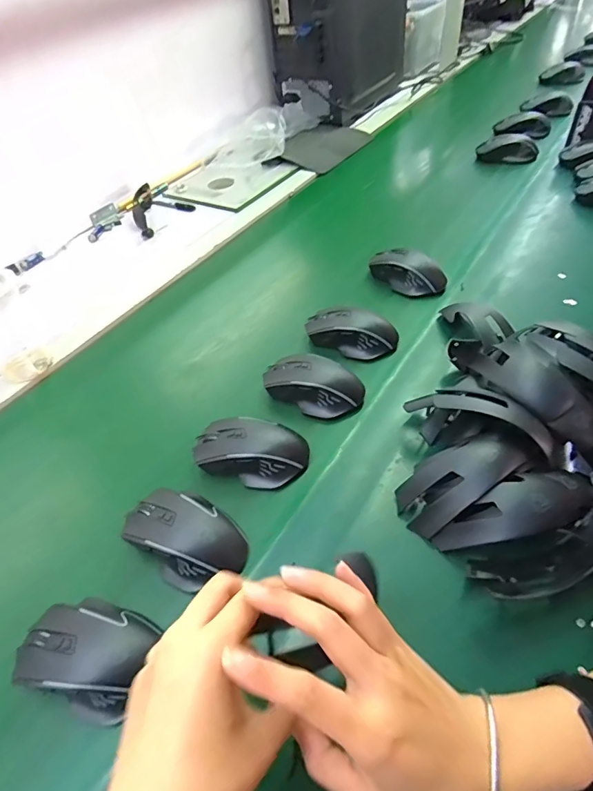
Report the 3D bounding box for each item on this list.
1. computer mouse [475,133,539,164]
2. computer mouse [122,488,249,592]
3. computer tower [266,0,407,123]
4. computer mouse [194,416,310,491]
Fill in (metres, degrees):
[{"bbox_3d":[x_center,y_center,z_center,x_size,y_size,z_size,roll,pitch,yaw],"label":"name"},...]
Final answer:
[{"bbox_3d":[0.432,-0.506,0.932,0.118,0.038,0.073,11,50,16],"label":"computer mouse"},{"bbox_3d":[-0.102,0.124,0.409,0.114,0.038,0.077,27,56,27],"label":"computer mouse"},{"bbox_3d":[0.109,-0.914,1.090,0.206,0.372,0.352,22,54,24],"label":"computer tower"},{"bbox_3d":[-0.044,0.053,0.467,0.114,0.036,0.074,9,50,15],"label":"computer mouse"}]

